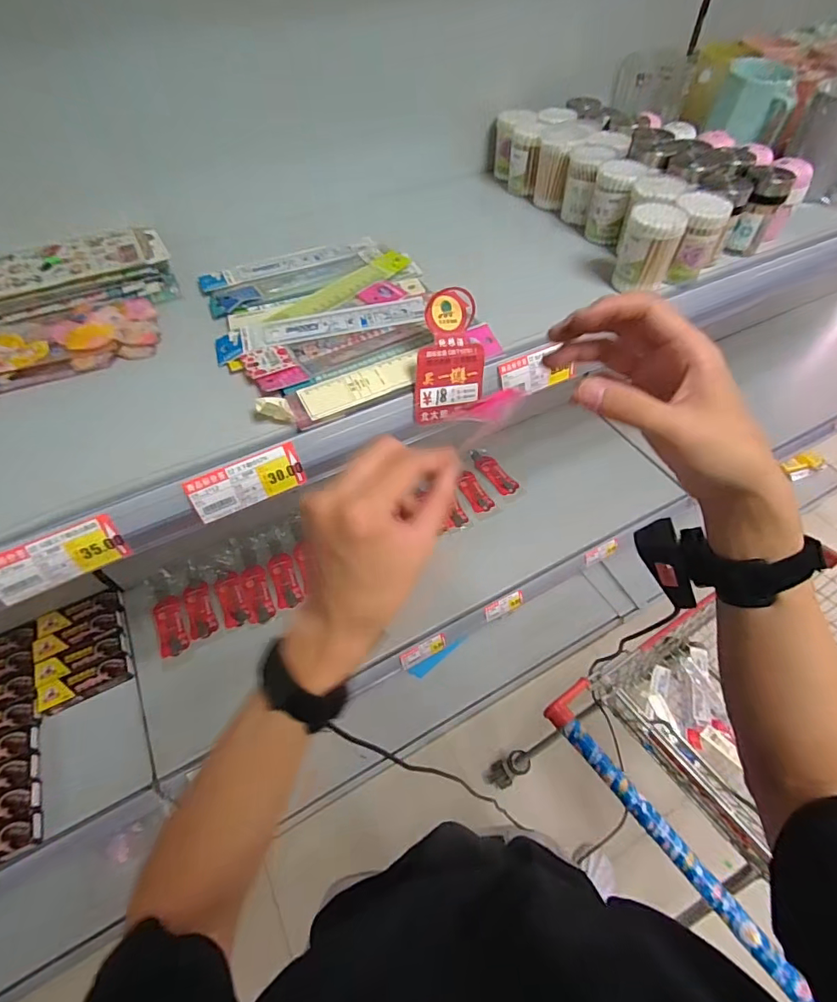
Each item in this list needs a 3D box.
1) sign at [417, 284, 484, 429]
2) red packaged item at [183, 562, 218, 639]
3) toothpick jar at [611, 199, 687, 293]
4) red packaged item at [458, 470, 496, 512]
[{"bbox_3d":[0.030,-0.126,0.428,0.066,0.113,0.009,-1,17,-25],"label":"sign"},{"bbox_3d":[-0.433,0.192,0.944,0.049,0.015,0.156,-20,56,-16],"label":"red packaged item"},{"bbox_3d":[0.234,-0.258,0.493,0.053,0.071,0.054,24,56,16],"label":"toothpick jar"},{"bbox_3d":[0.126,-0.021,1.085,0.049,0.018,0.106,-23,57,-18],"label":"red packaged item"}]

